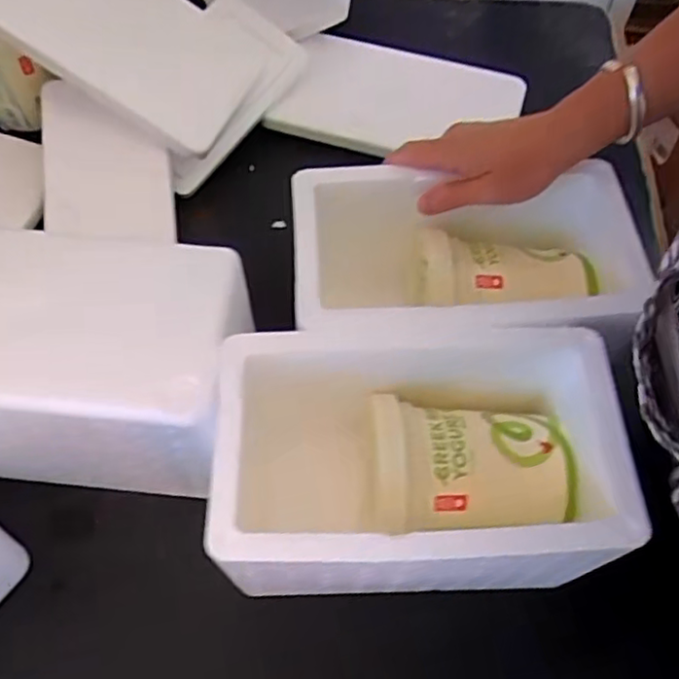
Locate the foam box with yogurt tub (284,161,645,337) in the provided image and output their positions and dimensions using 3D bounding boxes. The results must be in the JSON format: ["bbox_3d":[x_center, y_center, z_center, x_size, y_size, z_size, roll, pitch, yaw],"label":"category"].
[{"bbox_3d":[0.096,-0.037,0.542,0.246,0.155,0.144,-1,61,-2],"label":"foam box with yogurt tub"}]

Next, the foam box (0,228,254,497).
[{"bbox_3d":[-0.199,0.017,0.504,0.246,0.153,0.146,5,61,2],"label":"foam box"}]

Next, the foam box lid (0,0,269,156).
[{"bbox_3d":[-0.221,-0.308,0.645,0.277,0.026,0.168,28,64,-22],"label":"foam box lid"}]

